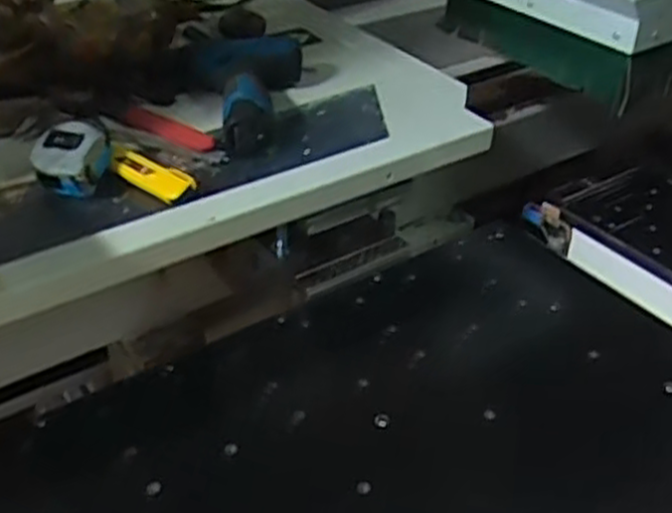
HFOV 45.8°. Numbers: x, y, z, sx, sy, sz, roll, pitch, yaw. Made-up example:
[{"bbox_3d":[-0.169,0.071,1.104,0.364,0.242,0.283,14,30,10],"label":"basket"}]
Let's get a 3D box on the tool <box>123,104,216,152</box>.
[{"bbox_3d":[-0.183,-0.137,0.859,0.123,0.022,0.029,24,43,26],"label":"tool"}]

